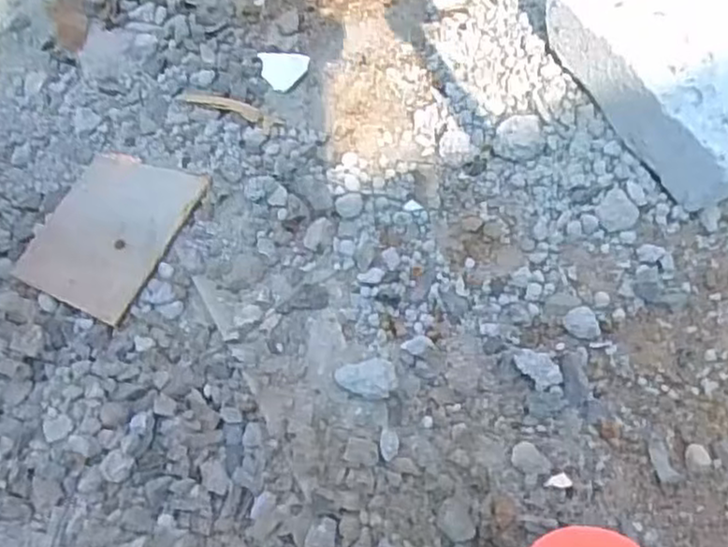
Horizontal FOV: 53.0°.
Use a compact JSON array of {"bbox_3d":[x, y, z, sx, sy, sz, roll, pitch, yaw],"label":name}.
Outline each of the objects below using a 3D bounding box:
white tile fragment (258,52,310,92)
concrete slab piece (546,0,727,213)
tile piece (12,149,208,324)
[{"bbox_3d":[-0.083,-0.202,0.729,0.053,0.006,0.044,17,70,18],"label":"white tile fragment"},{"bbox_3d":[0.301,-0.181,0.651,0.191,0.084,0.233,-23,64,-18],"label":"concrete slab piece"},{"bbox_3d":[-0.221,-0.043,0.637,0.106,0.013,0.150,24,62,10],"label":"tile piece"}]

